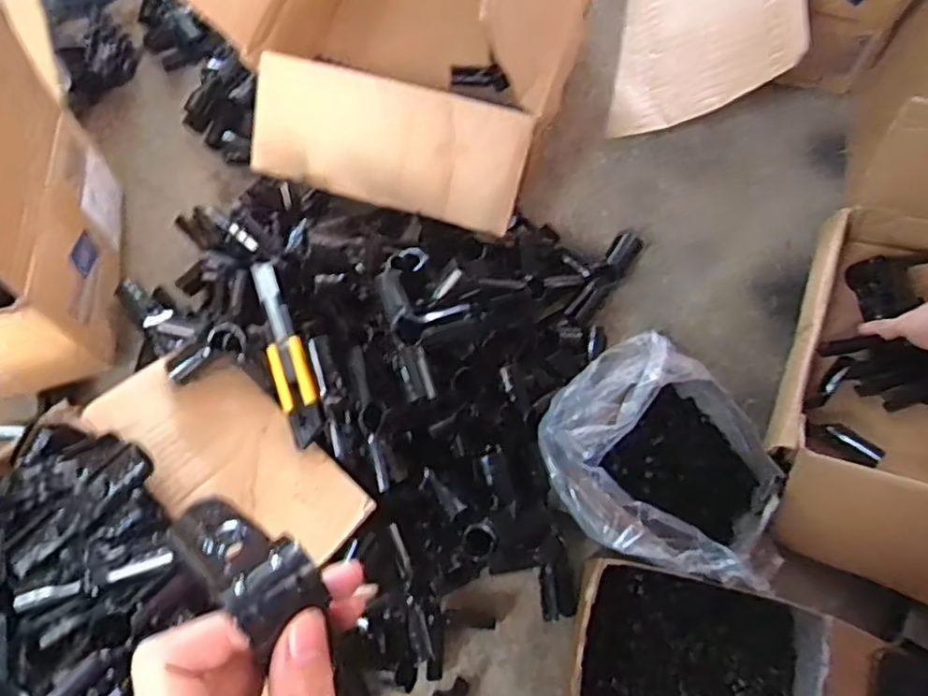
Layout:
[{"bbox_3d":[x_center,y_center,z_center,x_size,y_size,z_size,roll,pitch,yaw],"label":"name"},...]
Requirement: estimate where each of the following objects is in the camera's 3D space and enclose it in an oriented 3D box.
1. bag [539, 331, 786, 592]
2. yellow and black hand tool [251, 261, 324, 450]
[{"bbox_3d":[0.192,0.110,0.661,0.230,0.108,0.193,24,74,9],"label":"bag"},{"bbox_3d":[-0.172,0.001,0.651,0.035,0.019,0.192,-19,72,-5],"label":"yellow and black hand tool"}]

